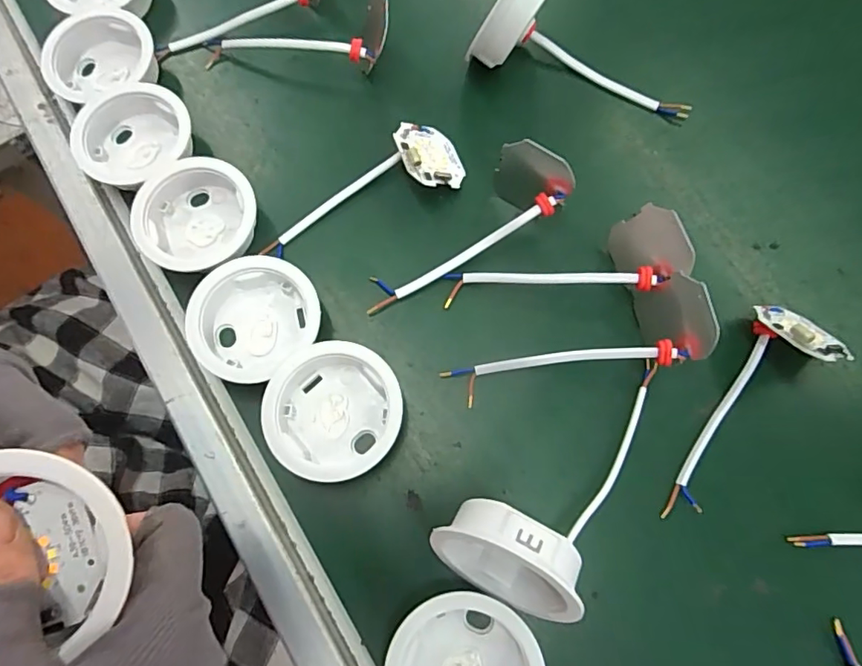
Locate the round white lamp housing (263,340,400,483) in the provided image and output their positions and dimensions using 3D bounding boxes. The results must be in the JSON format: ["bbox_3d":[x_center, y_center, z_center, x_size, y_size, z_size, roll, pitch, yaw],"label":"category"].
[{"bbox_3d":[-0.053,0.043,0.292,0.071,0.021,0.070,-2,72,0],"label":"round white lamp housing"}]

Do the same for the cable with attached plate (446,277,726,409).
[{"bbox_3d":[0.081,0.006,0.298,0.147,0.015,0.041,-13,72,9],"label":"cable with attached plate"}]

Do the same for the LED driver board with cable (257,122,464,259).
[{"bbox_3d":[-0.045,-0.094,0.332,0.133,0.033,0.043,-21,73,-6],"label":"LED driver board with cable"}]

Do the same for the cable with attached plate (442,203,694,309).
[{"bbox_3d":[0.075,-0.044,0.309,0.129,0.041,0.043,-1,72,0],"label":"cable with attached plate"}]

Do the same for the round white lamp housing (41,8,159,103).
[{"bbox_3d":[-0.224,-0.183,0.364,0.071,0.025,0.066,0,72,0],"label":"round white lamp housing"}]

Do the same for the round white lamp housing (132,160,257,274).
[{"bbox_3d":[-0.143,-0.071,0.328,0.071,0.022,0.064,-36,75,-11],"label":"round white lamp housing"}]

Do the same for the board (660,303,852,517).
[{"bbox_3d":[0.165,0.038,0.284,0.046,0.038,0.138,42,77,13],"label":"board"}]

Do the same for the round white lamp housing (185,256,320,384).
[{"bbox_3d":[-0.101,-0.008,0.306,0.061,0.022,0.071,31,75,10],"label":"round white lamp housing"}]

